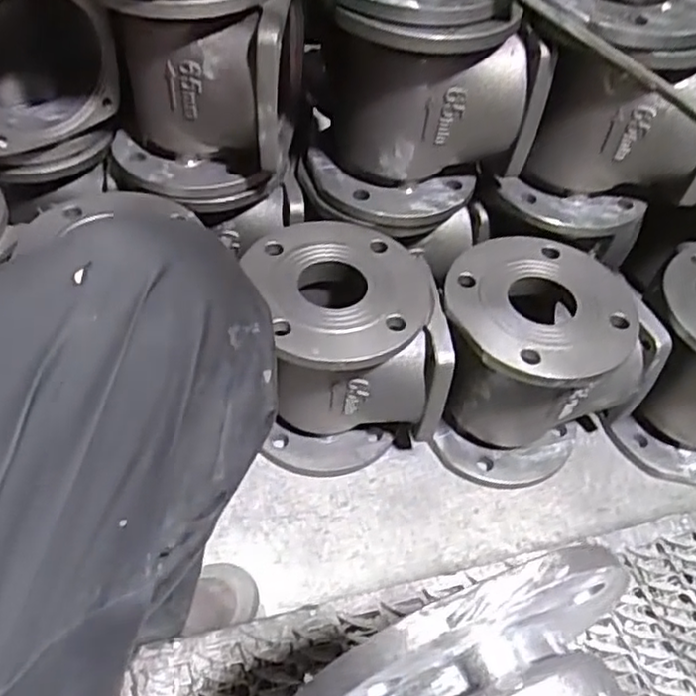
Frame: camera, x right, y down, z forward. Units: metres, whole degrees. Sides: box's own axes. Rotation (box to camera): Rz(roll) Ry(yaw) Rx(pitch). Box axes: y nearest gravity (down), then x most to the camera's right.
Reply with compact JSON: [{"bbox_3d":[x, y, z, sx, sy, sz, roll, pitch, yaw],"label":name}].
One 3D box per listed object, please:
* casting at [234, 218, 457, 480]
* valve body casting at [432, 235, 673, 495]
[{"bbox_3d":[-0.012,0.009,0.716,0.172,0.206,0.183,-12,51,-15],"label":"casting"},{"bbox_3d":[0.181,0.016,0.722,0.177,0.199,0.166,2,49,-3],"label":"valve body casting"}]

